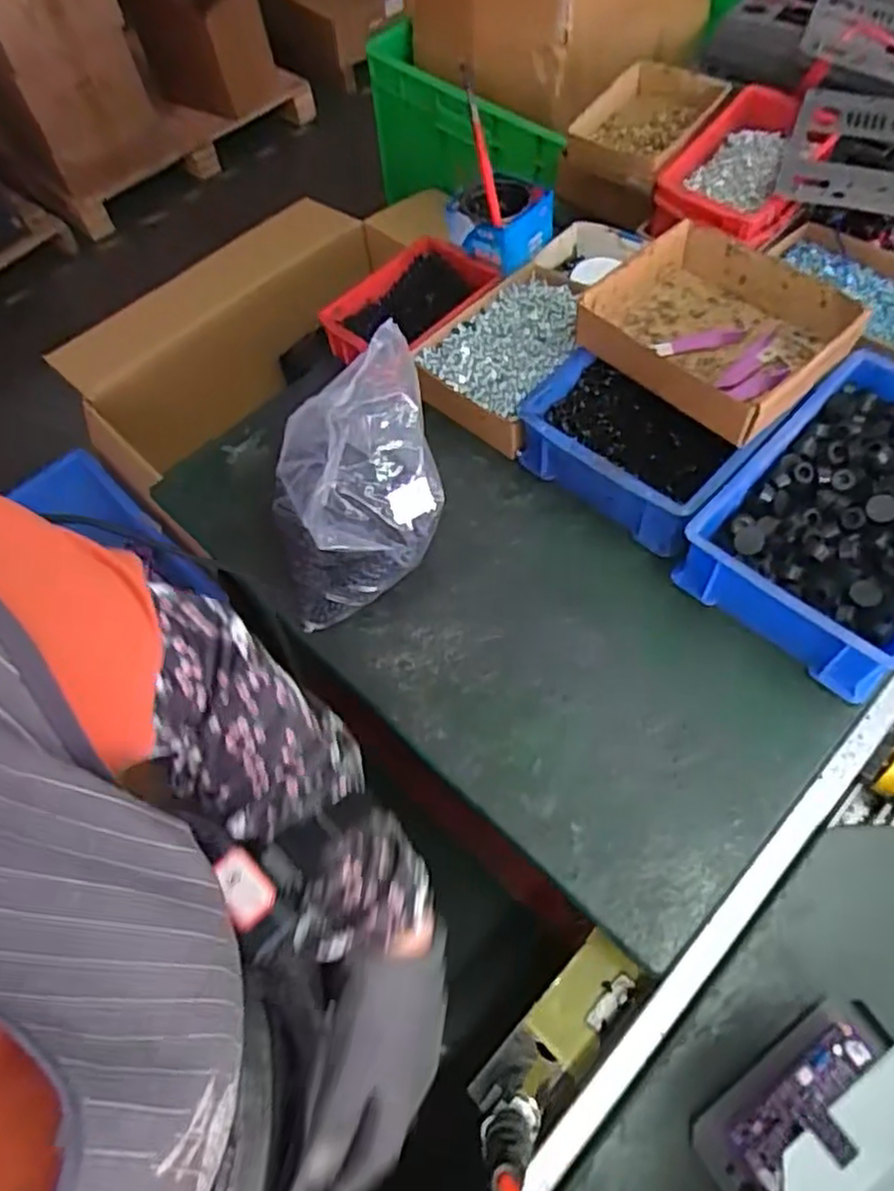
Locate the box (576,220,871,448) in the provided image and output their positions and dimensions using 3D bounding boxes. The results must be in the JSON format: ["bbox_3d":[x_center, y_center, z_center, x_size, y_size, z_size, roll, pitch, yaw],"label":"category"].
[{"bbox_3d":[0.268,-0.261,0.721,0.195,0.065,0.223,-37,63,-15],"label":"box"}]

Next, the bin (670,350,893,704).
[{"bbox_3d":[0.379,-0.076,0.674,0.195,0.088,0.299,38,71,24],"label":"bin"}]

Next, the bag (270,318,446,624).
[{"bbox_3d":[-0.088,-0.104,0.675,0.157,0.176,0.184,-13,60,-2],"label":"bag"}]

